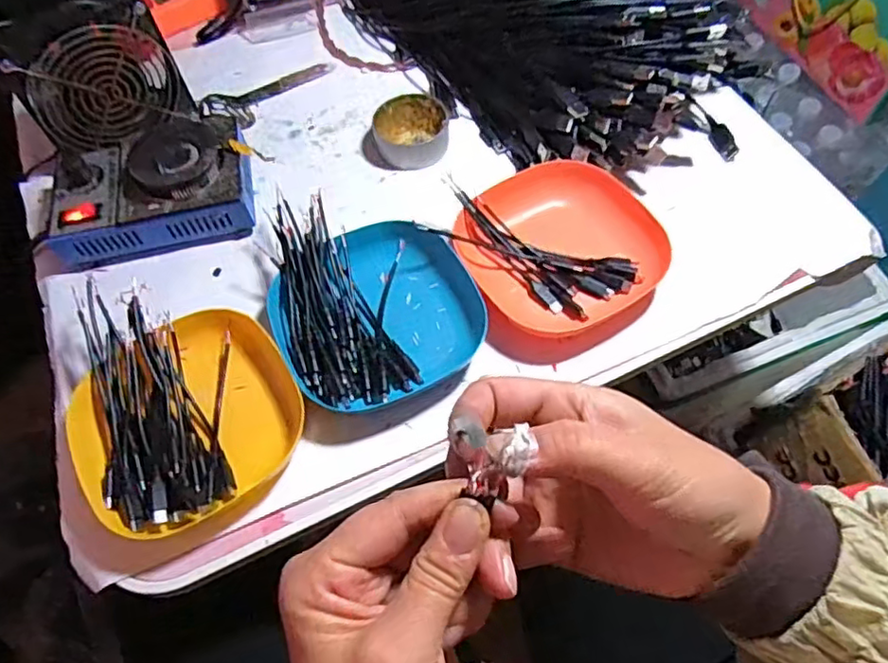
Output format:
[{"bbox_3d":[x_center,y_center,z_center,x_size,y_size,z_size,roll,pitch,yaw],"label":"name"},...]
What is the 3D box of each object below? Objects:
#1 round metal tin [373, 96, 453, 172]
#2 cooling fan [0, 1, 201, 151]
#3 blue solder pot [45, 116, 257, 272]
[{"bbox_3d":[-0.028,-0.172,0.544,0.063,0.026,0.061,-1,61,2],"label":"round metal tin"},{"bbox_3d":[-0.277,-0.199,0.524,0.115,0.107,0.030,-31,64,-13],"label":"cooling fan"},{"bbox_3d":[-0.237,-0.125,0.509,0.152,0.065,0.132,-19,62,-7],"label":"blue solder pot"}]

